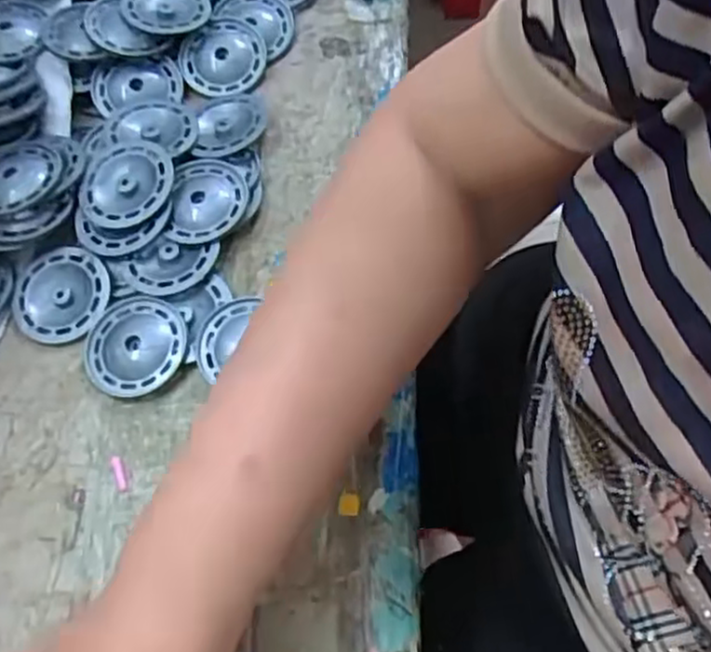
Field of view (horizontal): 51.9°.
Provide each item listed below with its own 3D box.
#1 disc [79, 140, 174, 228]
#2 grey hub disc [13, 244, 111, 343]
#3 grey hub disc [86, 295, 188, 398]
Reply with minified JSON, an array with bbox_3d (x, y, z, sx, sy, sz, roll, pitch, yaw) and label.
[{"bbox_3d":[-0.134,-0.083,0.430,0.056,0.011,0.056,-3,71,8],"label":"disc"},{"bbox_3d":[-0.168,-0.017,0.423,0.056,0.012,0.056,-38,74,-6],"label":"grey hub disc"},{"bbox_3d":[-0.121,0.011,0.404,0.054,0.015,0.055,-2,64,4],"label":"grey hub disc"}]

